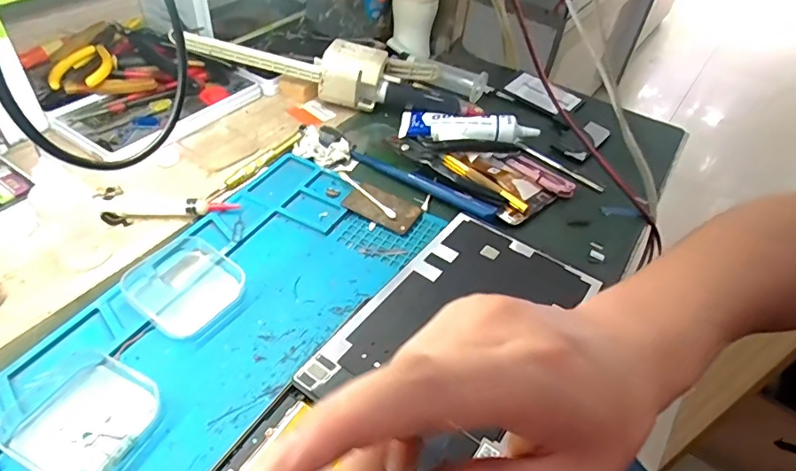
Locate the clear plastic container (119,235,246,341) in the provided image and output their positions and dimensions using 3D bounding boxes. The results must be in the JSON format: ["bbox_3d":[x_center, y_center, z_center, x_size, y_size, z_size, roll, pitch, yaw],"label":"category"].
[{"bbox_3d":[-0.147,0.033,0.346,0.071,0.015,0.065,29,48,21],"label":"clear plastic container"}]

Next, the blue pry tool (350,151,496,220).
[{"bbox_3d":[0.019,-0.050,0.453,0.149,0.005,0.017,27,47,20],"label":"blue pry tool"}]

